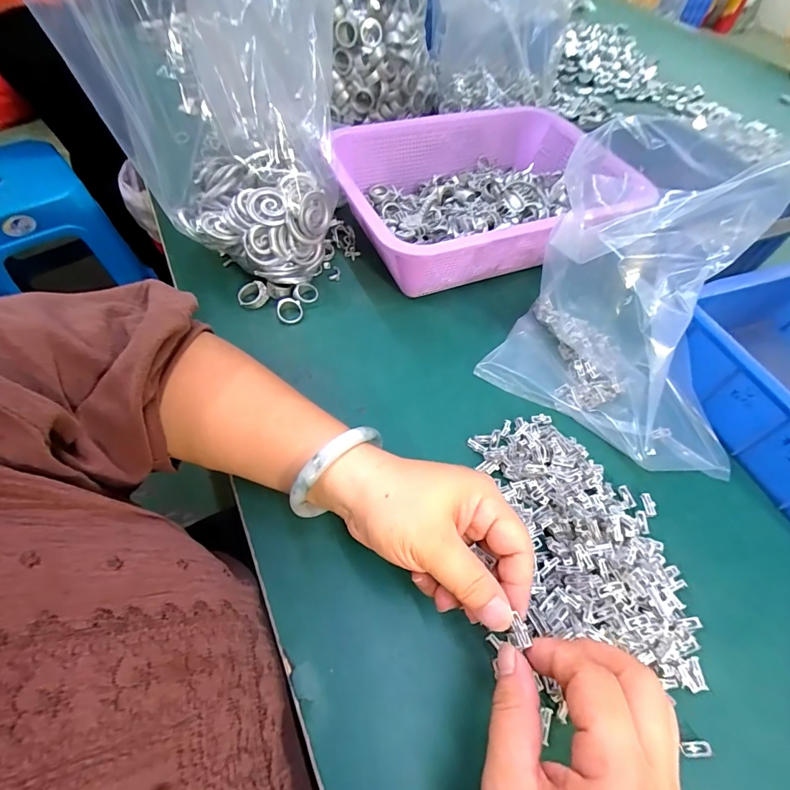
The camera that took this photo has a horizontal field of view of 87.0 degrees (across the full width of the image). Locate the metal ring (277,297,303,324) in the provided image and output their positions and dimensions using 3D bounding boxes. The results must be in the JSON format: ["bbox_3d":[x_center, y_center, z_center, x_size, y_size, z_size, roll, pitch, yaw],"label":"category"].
[{"bbox_3d":[-0.100,-0.080,0.395,0.027,0.008,0.027,5,71,-15],"label":"metal ring"}]

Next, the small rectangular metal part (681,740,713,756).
[{"bbox_3d":[0.167,0.194,0.228,0.014,0.004,0.007,-2,56,-5],"label":"small rectangular metal part"}]

